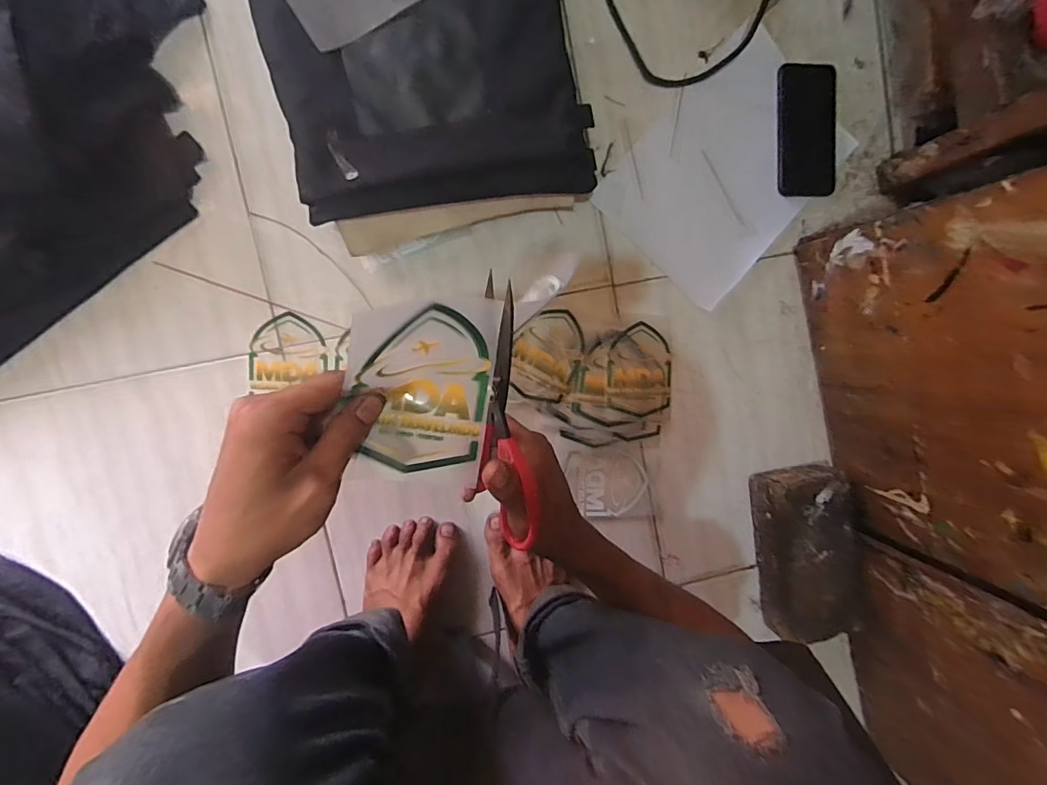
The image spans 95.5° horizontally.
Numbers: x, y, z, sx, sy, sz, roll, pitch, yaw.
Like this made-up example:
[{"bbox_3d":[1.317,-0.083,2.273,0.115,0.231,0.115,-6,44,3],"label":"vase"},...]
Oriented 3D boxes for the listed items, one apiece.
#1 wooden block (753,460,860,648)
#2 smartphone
[{"bbox_3d":[0.350,0.195,0.600,0.110,0.082,0.205,-9,96,-6],"label":"wooden block"},{"bbox_3d":[0.349,-0.318,0.579,0.074,0.013,0.148,-3,95,-6],"label":"smartphone"}]

